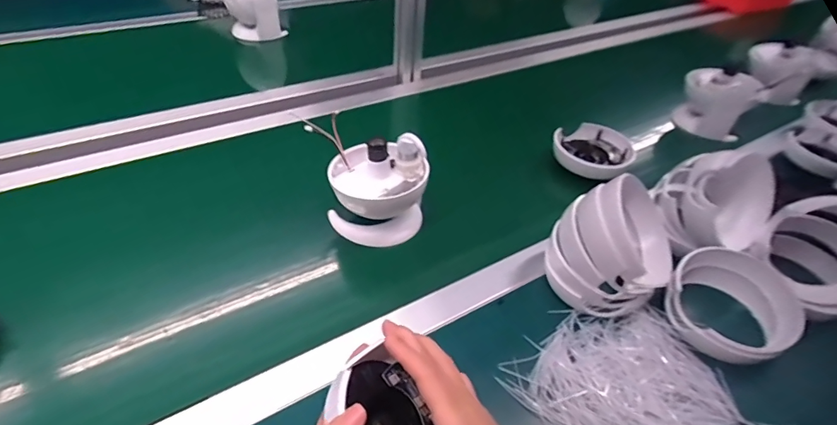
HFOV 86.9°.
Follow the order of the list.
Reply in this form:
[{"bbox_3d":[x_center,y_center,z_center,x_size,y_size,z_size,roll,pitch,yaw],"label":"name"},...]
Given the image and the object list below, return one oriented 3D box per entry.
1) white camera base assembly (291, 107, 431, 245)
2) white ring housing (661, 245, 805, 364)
[{"bbox_3d":[-0.059,-0.043,0.556,0.112,0.113,0.144,-21,48,-26],"label":"white camera base assembly"},{"bbox_3d":[0.335,0.097,0.467,0.124,0.052,0.121,32,49,27],"label":"white ring housing"}]

